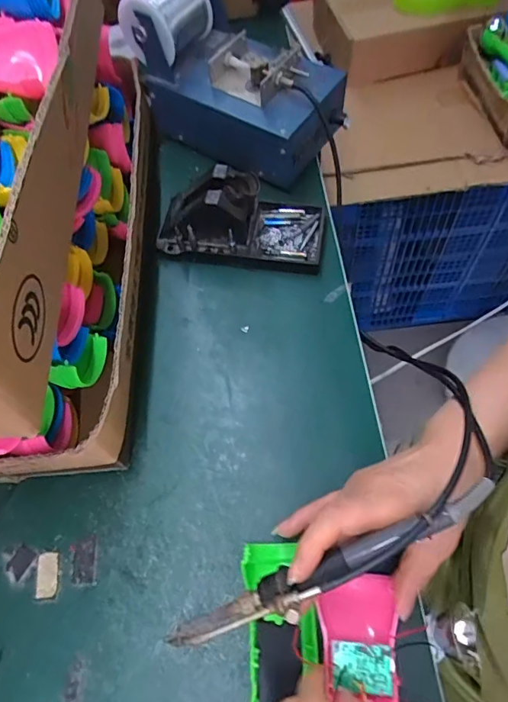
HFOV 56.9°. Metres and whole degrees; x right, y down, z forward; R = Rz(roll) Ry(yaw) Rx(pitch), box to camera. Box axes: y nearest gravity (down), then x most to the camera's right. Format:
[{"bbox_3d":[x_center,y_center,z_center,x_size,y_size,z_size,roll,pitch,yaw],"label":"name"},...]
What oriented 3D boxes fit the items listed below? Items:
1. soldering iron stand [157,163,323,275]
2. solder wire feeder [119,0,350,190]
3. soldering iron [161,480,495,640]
[{"bbox_3d":[-0.012,-0.126,0.443,0.153,0.077,0.072,6,65,6],"label":"soldering iron stand"},{"bbox_3d":[-0.017,-0.284,0.479,0.217,0.129,0.115,30,69,16],"label":"solder wire feeder"},{"bbox_3d":[0.043,0.121,0.260,0.198,0.028,0.022,-26,64,2],"label":"soldering iron"}]

